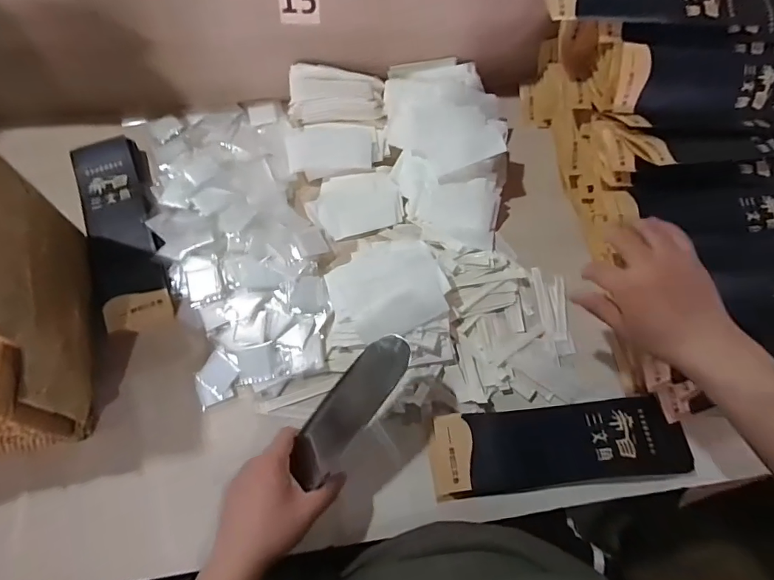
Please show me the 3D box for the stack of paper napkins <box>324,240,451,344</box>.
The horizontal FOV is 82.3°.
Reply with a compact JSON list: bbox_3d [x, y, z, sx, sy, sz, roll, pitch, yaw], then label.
[{"bbox_3d":[-0.001,-0.003,0.544,0.137,0.046,0.129,-18,70,-8],"label":"stack of paper napkins"}]

